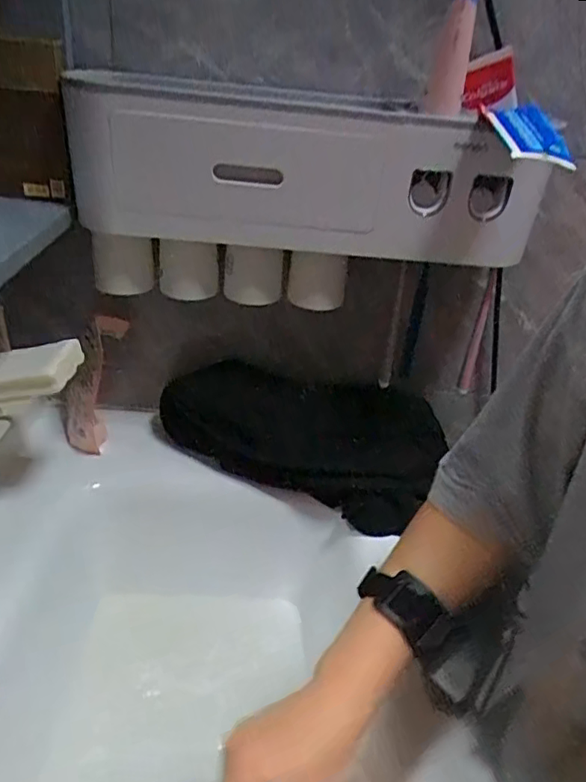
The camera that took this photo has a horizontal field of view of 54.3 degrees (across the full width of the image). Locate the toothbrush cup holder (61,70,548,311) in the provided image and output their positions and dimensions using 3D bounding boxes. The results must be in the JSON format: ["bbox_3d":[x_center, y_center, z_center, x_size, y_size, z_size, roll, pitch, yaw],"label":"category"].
[{"bbox_3d":[0.007,-0.188,0.582,0.429,0.202,0.137,2,31,-8],"label":"toothbrush cup holder"}]

